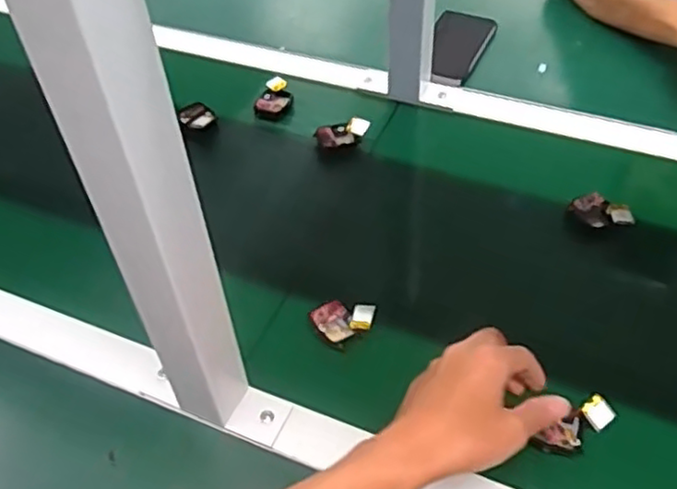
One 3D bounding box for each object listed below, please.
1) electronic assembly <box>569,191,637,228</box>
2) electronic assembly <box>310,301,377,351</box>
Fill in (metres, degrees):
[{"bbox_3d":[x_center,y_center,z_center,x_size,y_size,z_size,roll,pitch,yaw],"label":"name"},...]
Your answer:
[{"bbox_3d":[0.250,-0.031,0.638,0.057,0.016,0.027,16,49,17],"label":"electronic assembly"},{"bbox_3d":[0.003,0.066,0.569,0.051,0.014,0.041,16,51,20],"label":"electronic assembly"}]

